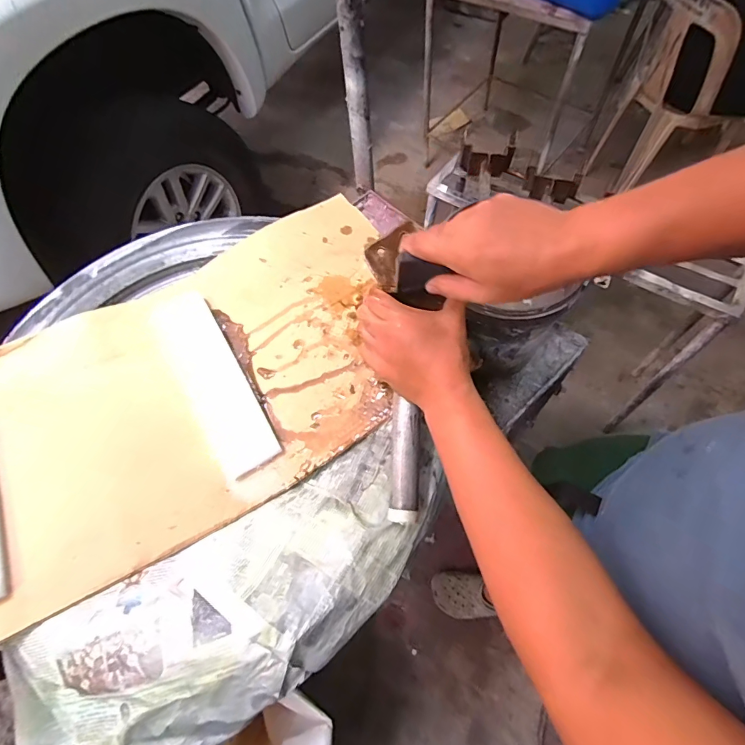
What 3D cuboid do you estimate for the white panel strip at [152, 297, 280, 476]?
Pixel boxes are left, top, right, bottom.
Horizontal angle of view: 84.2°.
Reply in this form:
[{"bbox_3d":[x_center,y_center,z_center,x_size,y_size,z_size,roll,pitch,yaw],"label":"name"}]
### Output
[{"bbox_3d":[-0.221,0.006,0.577,0.081,0.012,0.295,-31,67,-13],"label":"white panel strip"}]

